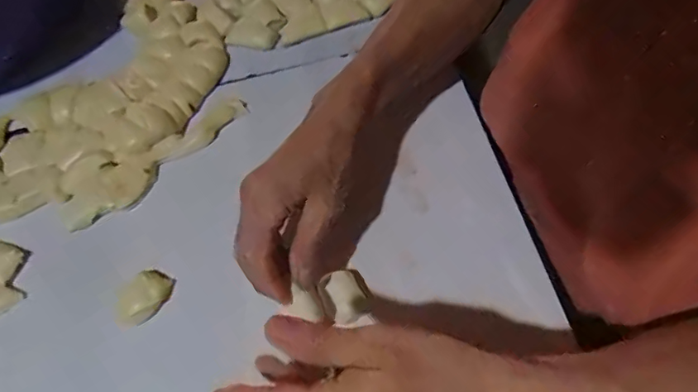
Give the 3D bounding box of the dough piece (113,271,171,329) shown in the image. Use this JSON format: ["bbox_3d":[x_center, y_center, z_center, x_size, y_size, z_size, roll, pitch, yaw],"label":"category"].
[{"bbox_3d":[-0.167,0.084,0.410,0.030,0.014,0.048,26,69,14],"label":"dough piece"}]

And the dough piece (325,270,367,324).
[{"bbox_3d":[-0.002,0.077,0.390,0.026,0.018,0.033,-18,65,-6],"label":"dough piece"}]

